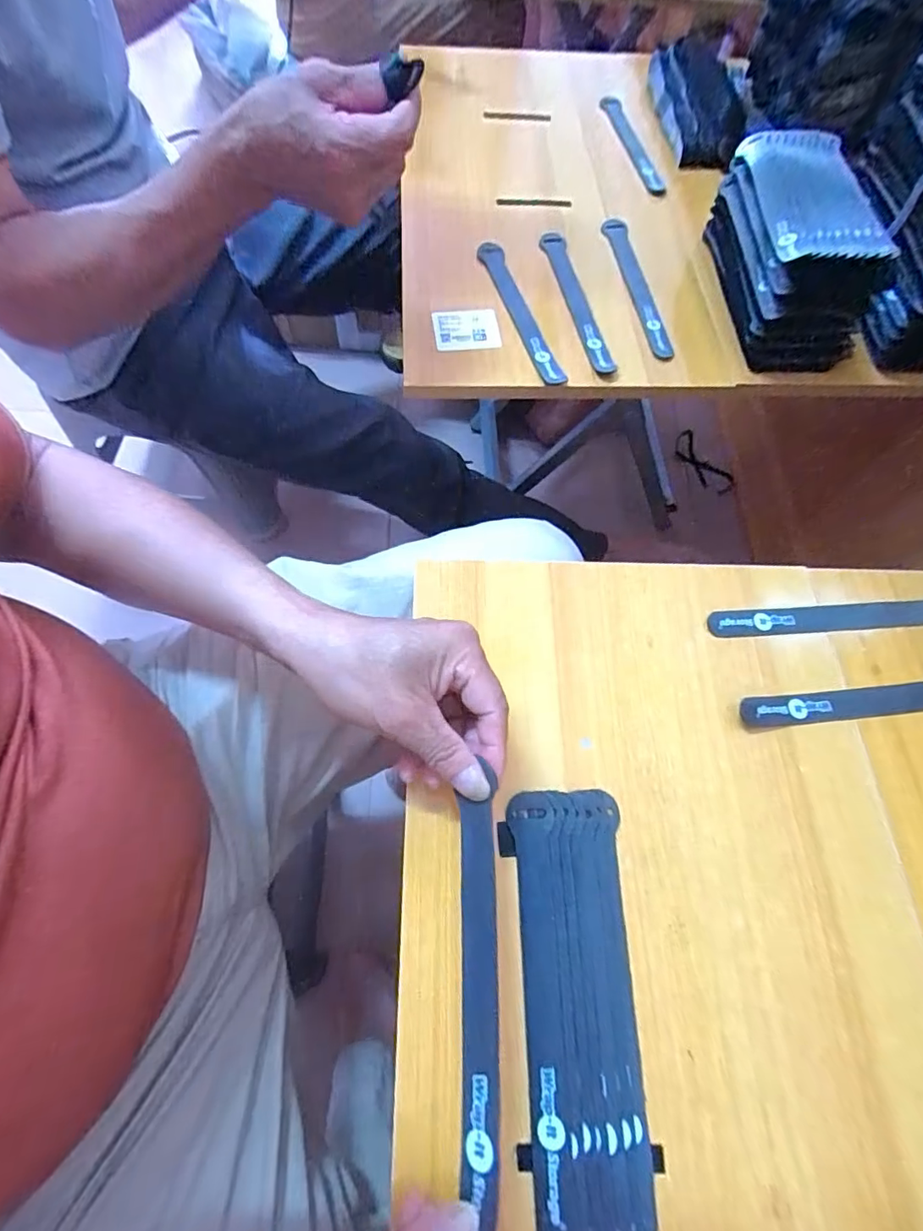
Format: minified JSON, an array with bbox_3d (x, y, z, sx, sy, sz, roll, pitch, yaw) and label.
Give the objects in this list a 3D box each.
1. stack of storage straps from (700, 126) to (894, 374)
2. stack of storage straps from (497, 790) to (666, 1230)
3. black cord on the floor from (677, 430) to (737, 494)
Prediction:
[{"bbox_3d":[0.300,-0.337,0.474,0.092,0.094,0.201,1,66,-2],"label":"stack of storage straps"},{"bbox_3d":[0.061,0.200,0.276,0.065,0.009,0.198,0,66,-3],"label":"stack of storage straps"},{"bbox_3d":[0.492,-0.306,1.052,0.153,0.053,0.006,46,49,-6],"label":"black cord on the floor"}]

